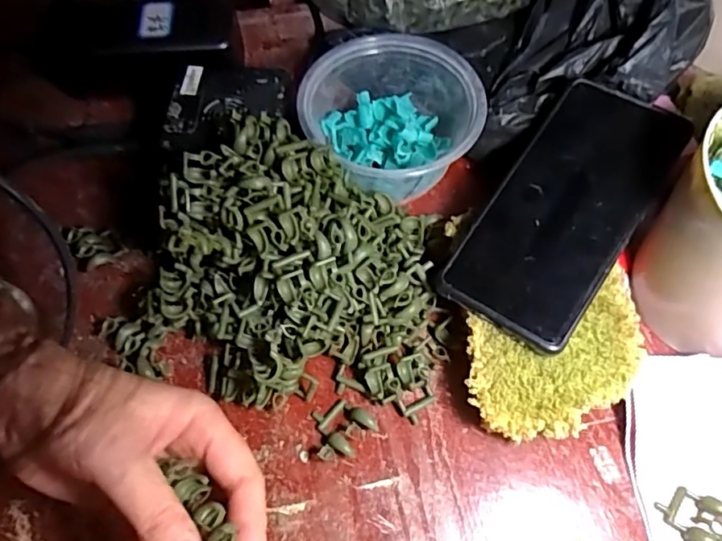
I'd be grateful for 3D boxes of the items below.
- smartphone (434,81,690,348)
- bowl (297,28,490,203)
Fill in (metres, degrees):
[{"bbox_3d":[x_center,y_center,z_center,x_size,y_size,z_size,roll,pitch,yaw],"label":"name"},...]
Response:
[{"bbox_3d":[0.117,-0.037,0.322,0.074,0.010,0.163,32,77,19],"label":"smartphone"},{"bbox_3d":[0.022,-0.096,0.374,0.110,0.055,0.109,-1,62,1],"label":"bowl"}]

